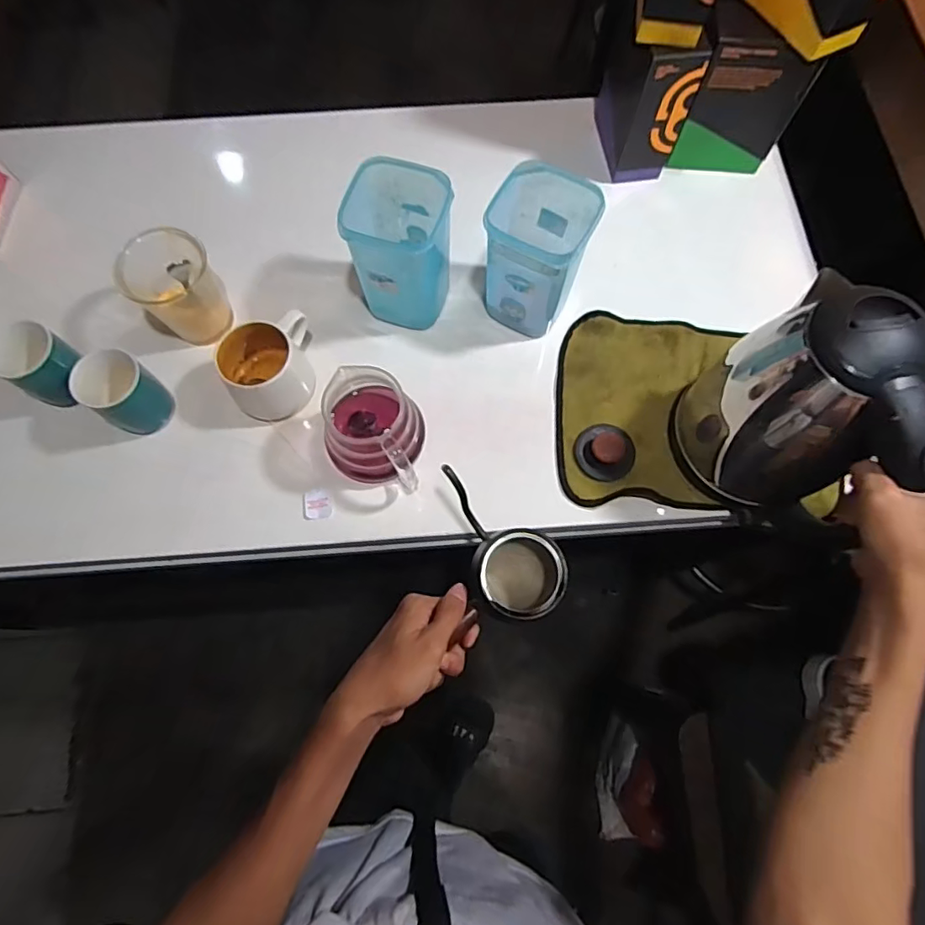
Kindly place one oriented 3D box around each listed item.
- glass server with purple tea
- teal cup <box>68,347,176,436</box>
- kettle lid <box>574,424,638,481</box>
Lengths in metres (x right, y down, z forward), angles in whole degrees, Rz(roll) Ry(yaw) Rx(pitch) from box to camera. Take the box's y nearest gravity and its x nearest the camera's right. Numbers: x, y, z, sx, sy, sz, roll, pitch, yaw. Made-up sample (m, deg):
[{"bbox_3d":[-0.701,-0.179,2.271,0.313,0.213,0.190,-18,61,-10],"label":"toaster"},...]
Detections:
[{"bbox_3d":[-0.087,-0.033,0.544,0.098,0.090,0.088,15,74,6],"label":"glass server with purple tea"},{"bbox_3d":[-0.354,-0.074,0.564,0.060,0.081,0.064,0,73,1],"label":"teal cup"},{"bbox_3d":[0.152,-0.013,0.571,0.060,0.019,0.064,0,73,1],"label":"kettle lid"}]

